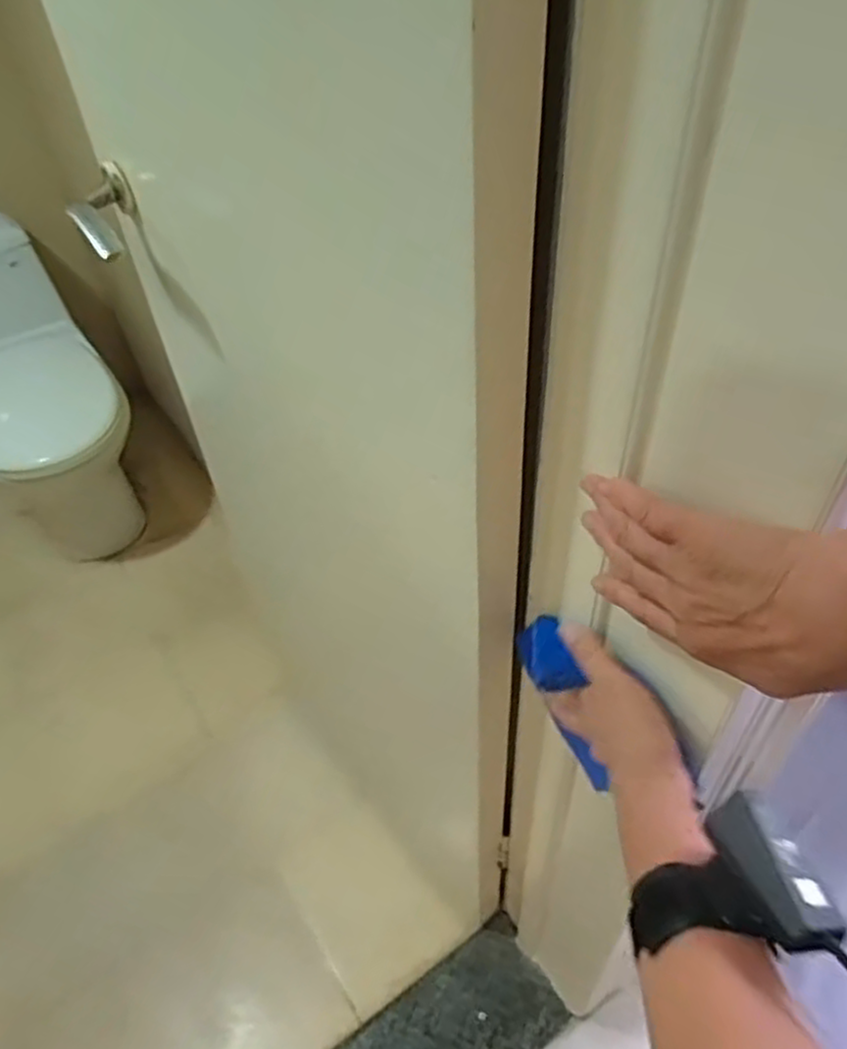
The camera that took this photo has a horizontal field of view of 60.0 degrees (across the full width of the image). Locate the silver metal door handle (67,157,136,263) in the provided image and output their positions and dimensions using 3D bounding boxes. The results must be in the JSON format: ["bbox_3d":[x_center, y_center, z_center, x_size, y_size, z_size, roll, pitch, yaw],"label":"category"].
[{"bbox_3d":[-0.318,-0.311,0.727,0.061,0.046,0.126,-17,48,-13],"label":"silver metal door handle"}]

